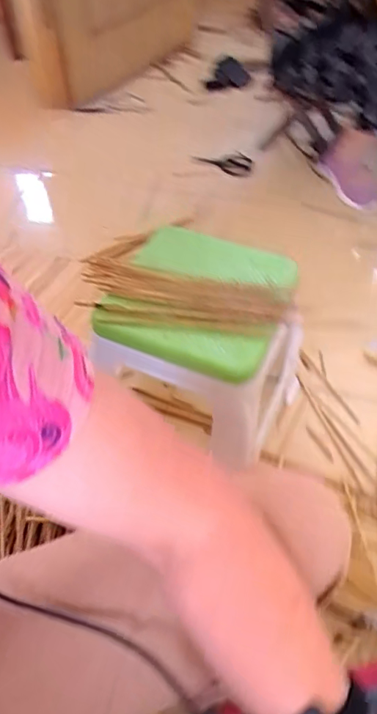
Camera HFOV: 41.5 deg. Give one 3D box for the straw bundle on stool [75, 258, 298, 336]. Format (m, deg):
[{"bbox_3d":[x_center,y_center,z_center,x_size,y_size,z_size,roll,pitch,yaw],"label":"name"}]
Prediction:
[{"bbox_3d":[-0.007,-0.079,0.695,0.300,0.023,0.106,9,52,8],"label":"straw bundle on stool"}]

